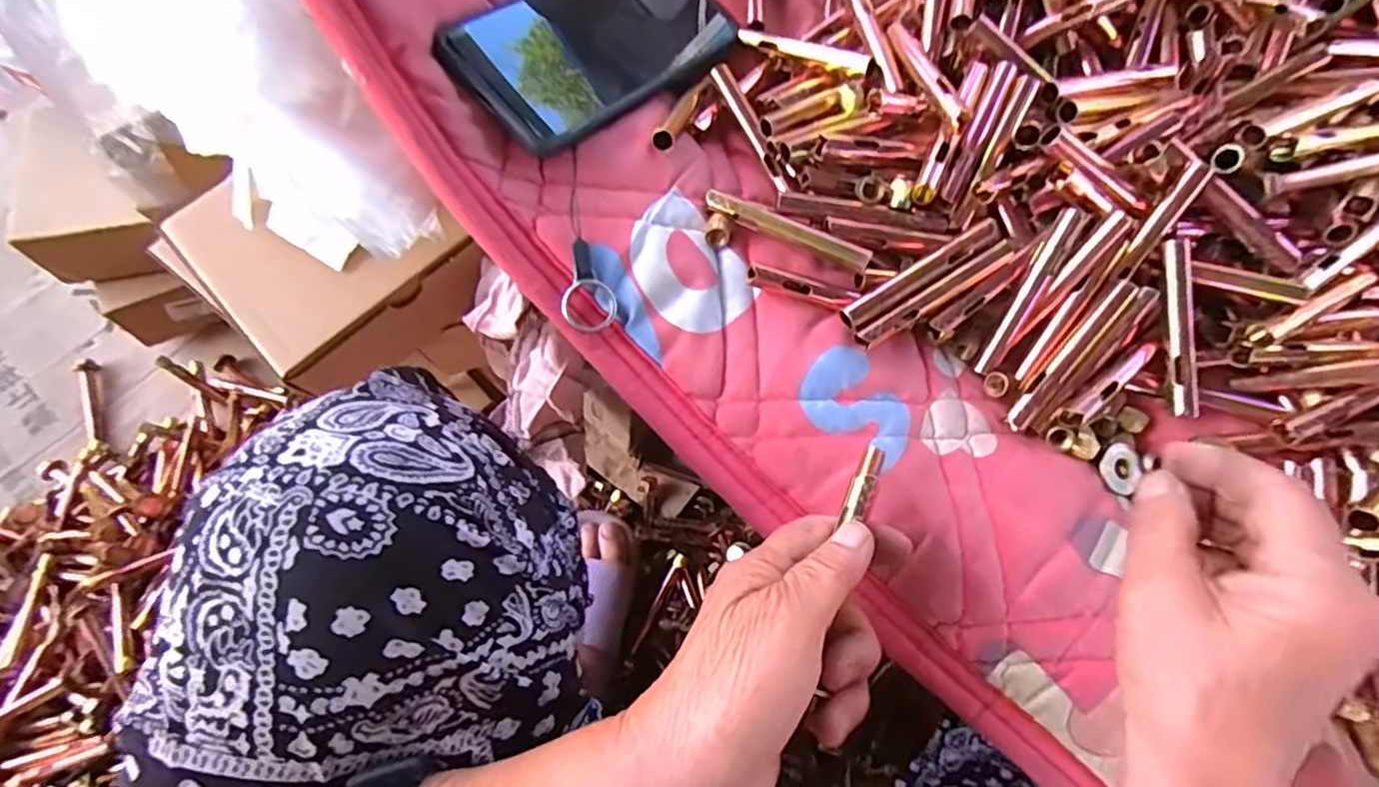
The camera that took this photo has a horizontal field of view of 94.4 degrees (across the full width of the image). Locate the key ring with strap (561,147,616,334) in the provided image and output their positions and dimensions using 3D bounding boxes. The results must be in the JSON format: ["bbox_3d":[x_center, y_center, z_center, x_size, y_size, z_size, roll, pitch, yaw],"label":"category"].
[{"bbox_3d":[-0.053,-0.071,0.301,0.024,0.019,0.087,-11,76,-8],"label":"key ring with strap"}]

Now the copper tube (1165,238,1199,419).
[{"bbox_3d":[0.230,-0.030,0.299,0.009,0.008,0.082,-4,92,-3],"label":"copper tube"}]

